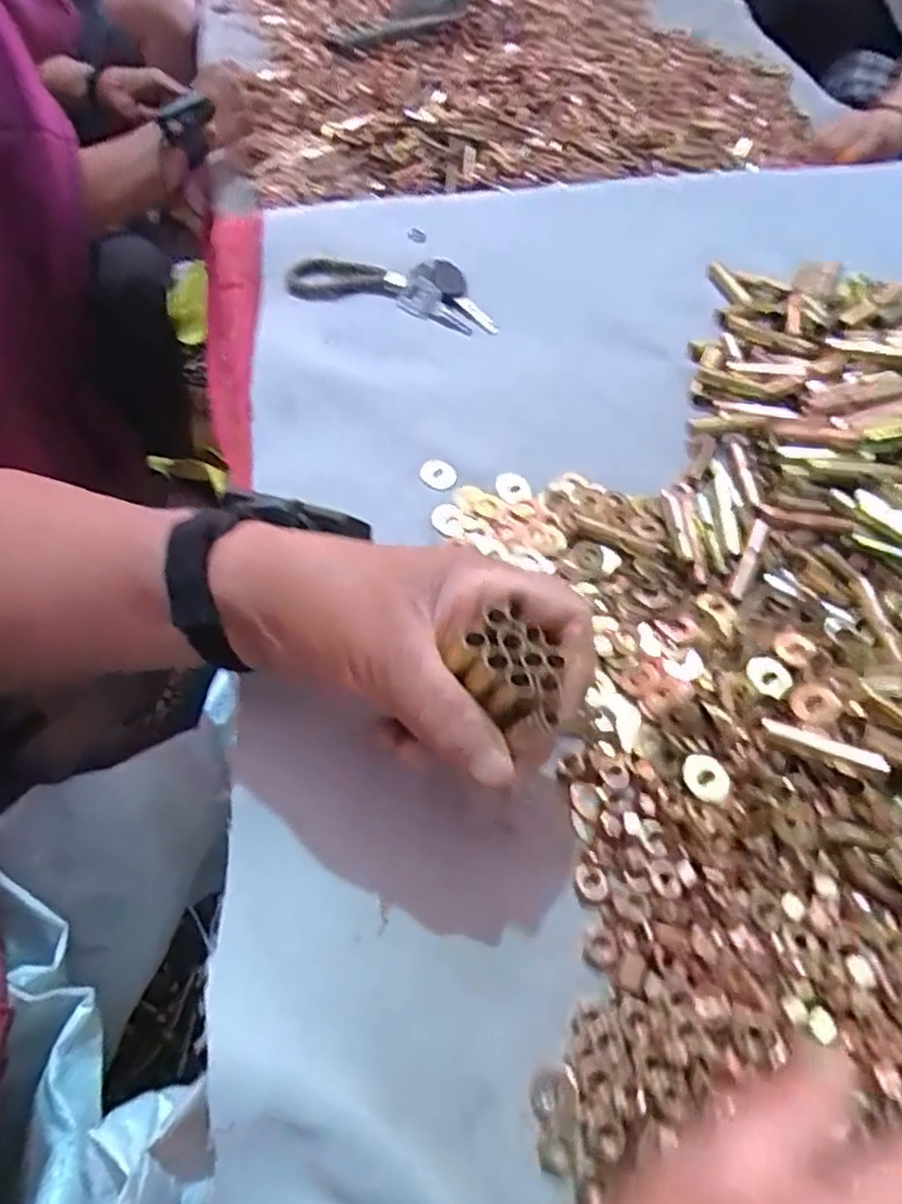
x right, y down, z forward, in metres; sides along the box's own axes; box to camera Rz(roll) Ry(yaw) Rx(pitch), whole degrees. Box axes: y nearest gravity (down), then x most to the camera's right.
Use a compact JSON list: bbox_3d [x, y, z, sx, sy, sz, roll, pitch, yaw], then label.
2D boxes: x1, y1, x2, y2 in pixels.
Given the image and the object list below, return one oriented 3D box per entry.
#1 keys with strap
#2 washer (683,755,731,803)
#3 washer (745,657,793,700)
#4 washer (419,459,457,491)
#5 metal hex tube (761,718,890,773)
[{"bbox_3d":[-0.036,-0.211,0.476,0.136,0.012,0.056,16,59,9],"label":"keys with strap"},{"bbox_3d":[0.104,0.071,0.294,0.018,0.004,0.018,19,59,11],"label":"washer"},{"bbox_3d":[0.139,0.033,0.316,0.016,0.004,0.019,-38,65,-22],"label":"washer"},{"bbox_3d":[-0.007,-0.071,0.399,0.021,0.004,0.020,0,57,0],"label":"washer"},{"bbox_3d":[0.145,0.056,0.280,0.045,0.007,0.006,17,56,37],"label":"metal hex tube"}]

